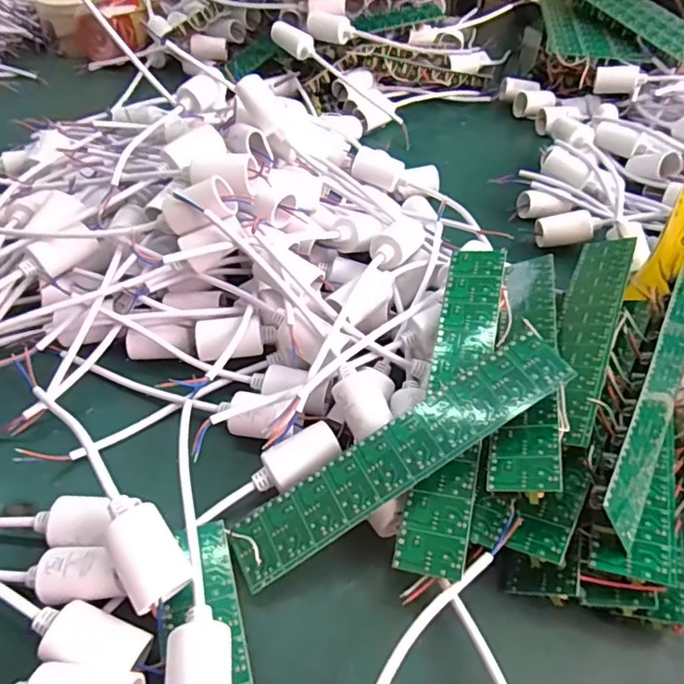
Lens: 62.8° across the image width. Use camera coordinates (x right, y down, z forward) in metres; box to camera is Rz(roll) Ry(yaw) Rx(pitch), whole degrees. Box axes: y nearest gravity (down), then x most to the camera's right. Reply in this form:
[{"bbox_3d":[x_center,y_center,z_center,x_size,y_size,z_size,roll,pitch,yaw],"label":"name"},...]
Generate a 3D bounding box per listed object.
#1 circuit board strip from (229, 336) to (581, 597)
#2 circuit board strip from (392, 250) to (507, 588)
[{"bbox_3d":[0.031,0.062,0.305,0.202,0.004,0.037,-34,53,-2],"label":"circuit board strip"},{"bbox_3d":[0.068,0.029,0.329,0.035,0.004,0.206,4,61,21],"label":"circuit board strip"}]

